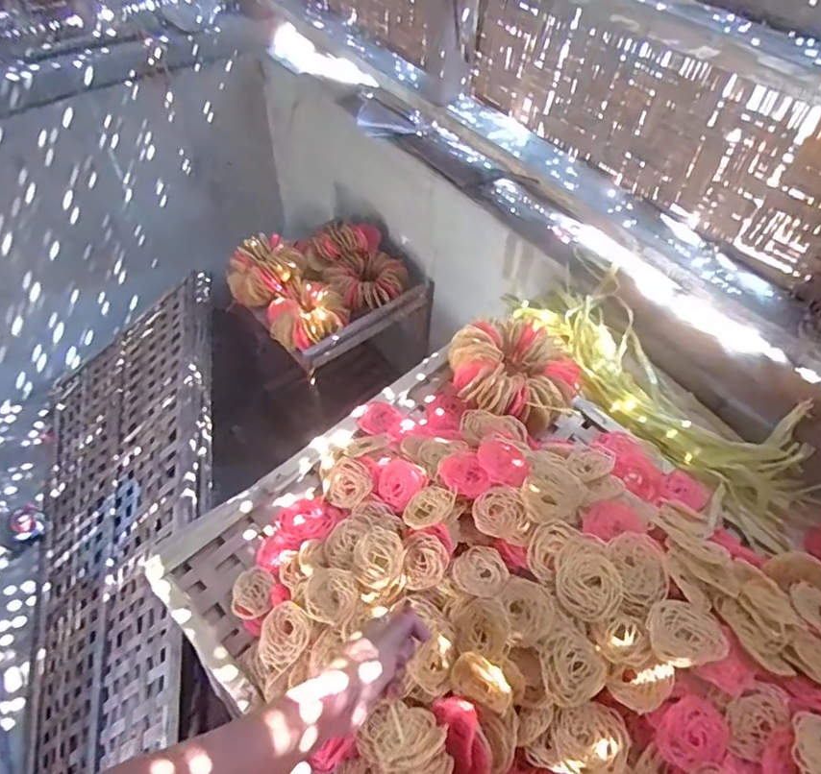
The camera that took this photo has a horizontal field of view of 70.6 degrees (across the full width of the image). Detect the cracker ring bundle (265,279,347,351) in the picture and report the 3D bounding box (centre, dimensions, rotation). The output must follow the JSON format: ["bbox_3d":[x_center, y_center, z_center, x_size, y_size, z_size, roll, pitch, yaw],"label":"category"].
[{"bbox_3d":[-0.227,-0.156,1.287,0.145,0.060,0.169,30,57,19],"label":"cracker ring bundle"}]

